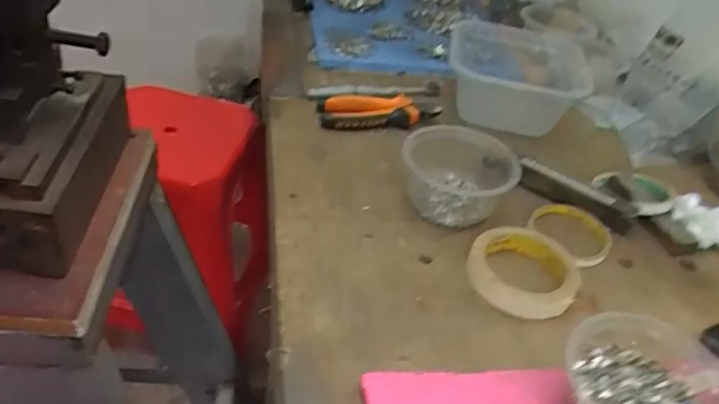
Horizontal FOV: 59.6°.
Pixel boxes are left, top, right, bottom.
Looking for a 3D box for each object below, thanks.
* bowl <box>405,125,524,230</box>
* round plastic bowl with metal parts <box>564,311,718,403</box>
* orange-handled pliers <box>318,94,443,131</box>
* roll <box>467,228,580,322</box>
[{"bbox_3d":[0.103,-0.034,0.652,0.112,0.062,0.118,7,38,-5],"label":"bowl"},{"bbox_3d":[0.202,0.140,0.440,0.114,0.062,0.107,7,38,-5],"label":"round plastic bowl with metal parts"},{"bbox_3d":[0.025,-0.108,0.762,0.146,0.024,0.058,1,39,-13],"label":"orange-handled pliers"},{"bbox_3d":[0.151,0.060,0.576,0.097,0.018,0.108,19,38,11],"label":"roll"}]

